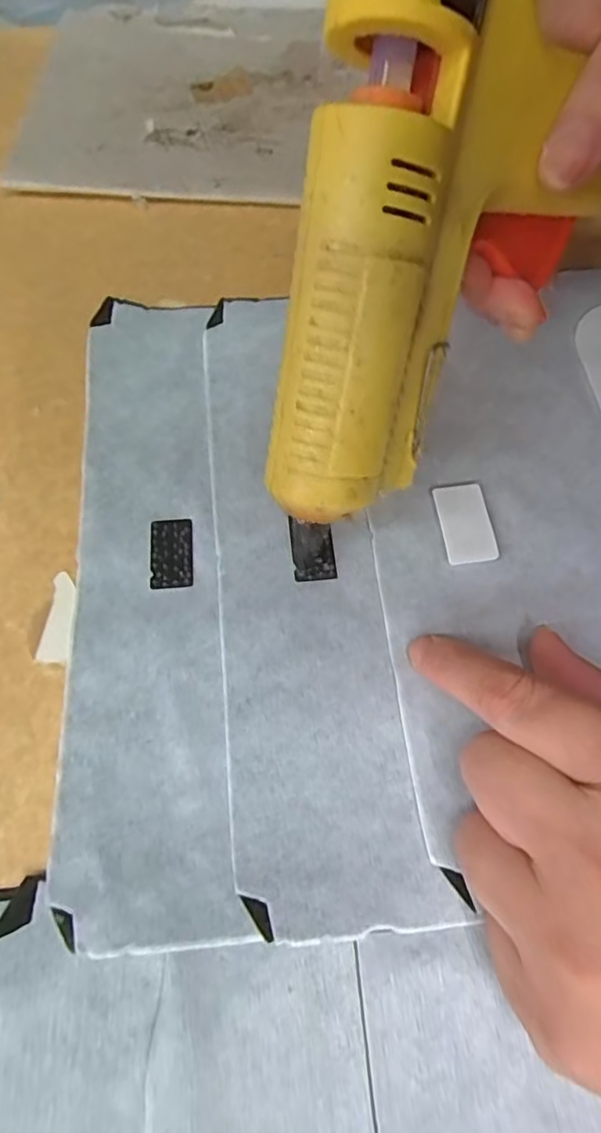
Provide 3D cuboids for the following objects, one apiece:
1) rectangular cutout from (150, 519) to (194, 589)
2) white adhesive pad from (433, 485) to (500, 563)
[{"bbox_3d":[-0.050,-0.006,0.216,0.016,0.004,0.029,-6,67,-2],"label":"rectangular cutout"},{"bbox_3d":[0.063,-0.017,0.216,0.018,0.004,0.033,-6,67,-2],"label":"white adhesive pad"}]

